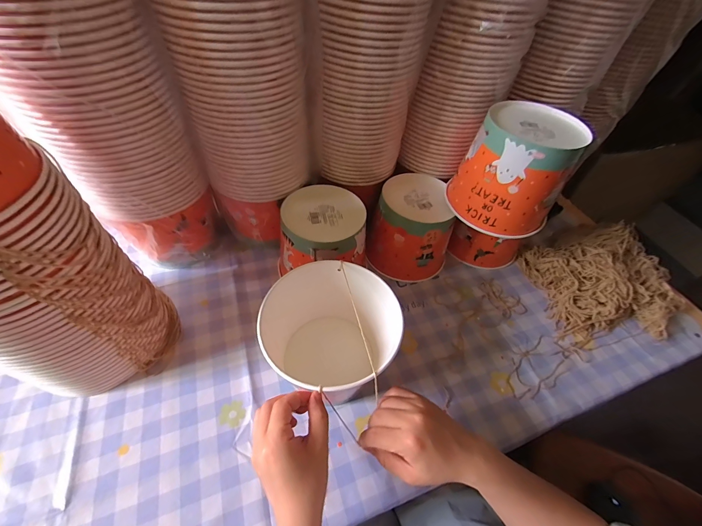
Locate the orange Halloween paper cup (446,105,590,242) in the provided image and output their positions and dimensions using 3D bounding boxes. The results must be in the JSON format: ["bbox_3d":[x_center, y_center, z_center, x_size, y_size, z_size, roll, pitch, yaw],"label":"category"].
[{"bbox_3d":[0.235,-0.133,0.429,0.134,0.131,0.129,3,53,-3],"label":"orange Halloween paper cup"}]

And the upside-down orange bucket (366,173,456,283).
[{"bbox_3d":[0.110,-0.062,0.530,0.134,0.134,0.138,3,51,-4],"label":"upside-down orange bucket"}]

